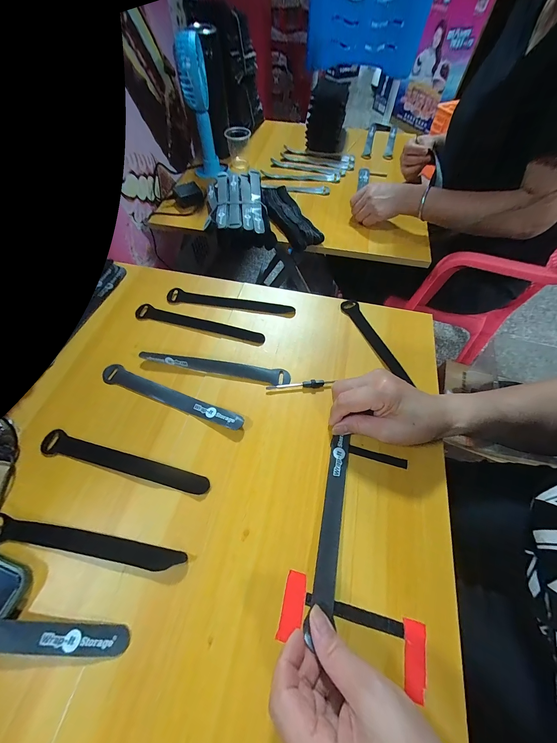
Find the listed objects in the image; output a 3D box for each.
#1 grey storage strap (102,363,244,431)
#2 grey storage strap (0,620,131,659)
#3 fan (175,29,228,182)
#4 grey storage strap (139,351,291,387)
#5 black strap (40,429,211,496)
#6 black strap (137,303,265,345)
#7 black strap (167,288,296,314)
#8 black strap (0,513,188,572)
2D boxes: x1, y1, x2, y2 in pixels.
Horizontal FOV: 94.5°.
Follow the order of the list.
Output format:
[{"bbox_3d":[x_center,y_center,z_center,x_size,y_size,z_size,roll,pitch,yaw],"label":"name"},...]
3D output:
[{"bbox_3d":[-0.134,0.029,0.315,0.193,0.009,0.023,20,62,10],"label":"grey storage strap"},{"bbox_3d":[-0.229,0.212,0.208,0.207,0.015,0.020,4,61,1],"label":"grey storage strap"},{"bbox_3d":[-0.157,-0.527,0.539,0.072,0.218,0.066,-15,62,-10],"label":"fan"},{"bbox_3d":[-0.082,-0.004,0.332,0.192,0.014,0.022,6,61,2],"label":"grey storage strap"},{"bbox_3d":[-0.170,0.099,0.278,0.196,0.004,0.025,15,61,7],"label":"black strap"},{"bbox_3d":[-0.116,-0.069,0.373,0.195,0.004,0.023,15,61,7],"label":"black strap"},{"bbox_3d":[-0.074,-0.105,0.393,0.194,0.004,0.022,9,61,4],"label":"black strap"},{"bbox_3d":[-0.183,0.162,0.242,0.194,0.006,0.020,8,61,4],"label":"black strap"}]

